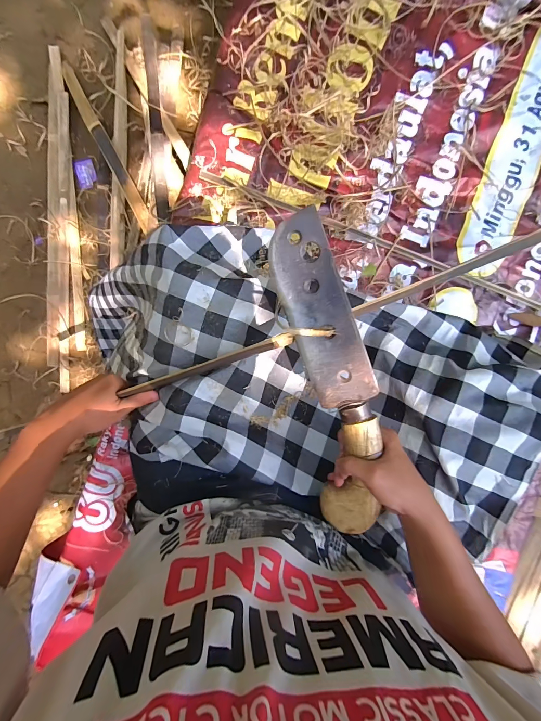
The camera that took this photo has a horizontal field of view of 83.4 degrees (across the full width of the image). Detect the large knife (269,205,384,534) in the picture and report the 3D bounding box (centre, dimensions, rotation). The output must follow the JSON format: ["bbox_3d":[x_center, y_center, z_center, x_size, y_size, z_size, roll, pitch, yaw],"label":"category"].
[{"bbox_3d":[0.073,0.028,0.344,0.076,0.033,0.362,-15,99,-4],"label":"large knife"}]

